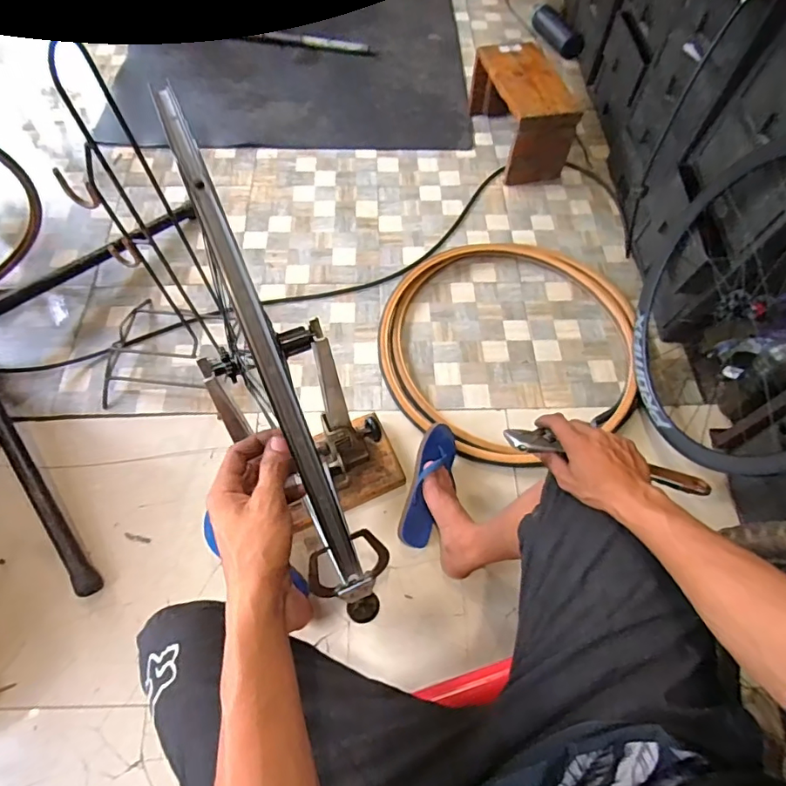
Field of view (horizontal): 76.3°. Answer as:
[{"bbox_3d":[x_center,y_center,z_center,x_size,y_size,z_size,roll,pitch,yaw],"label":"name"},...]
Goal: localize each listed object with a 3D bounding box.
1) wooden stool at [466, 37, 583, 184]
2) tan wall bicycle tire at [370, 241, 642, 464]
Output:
[{"bbox_3d":[0.404,-0.913,1.618,0.204,0.229,0.421,-16,64,-9],"label":"wooden stool"},{"bbox_3d":[0.306,-0.151,1.288,0.690,0.060,0.674,-22,65,-12],"label":"tan wall bicycle tire"}]

